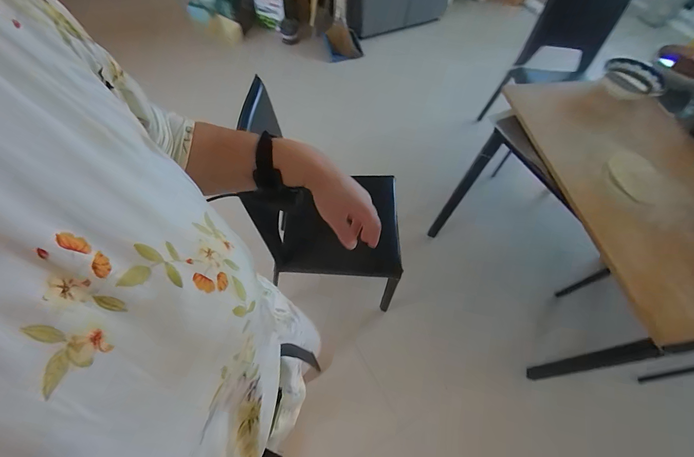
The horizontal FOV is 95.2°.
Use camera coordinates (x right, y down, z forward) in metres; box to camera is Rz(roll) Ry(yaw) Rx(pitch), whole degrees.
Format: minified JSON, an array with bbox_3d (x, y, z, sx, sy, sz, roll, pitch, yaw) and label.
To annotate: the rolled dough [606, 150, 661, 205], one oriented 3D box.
[{"bbox_3d":[0.842,-0.151,0.919,0.120,0.016,0.168,-16,64,-1],"label":"rolled dough"}]

